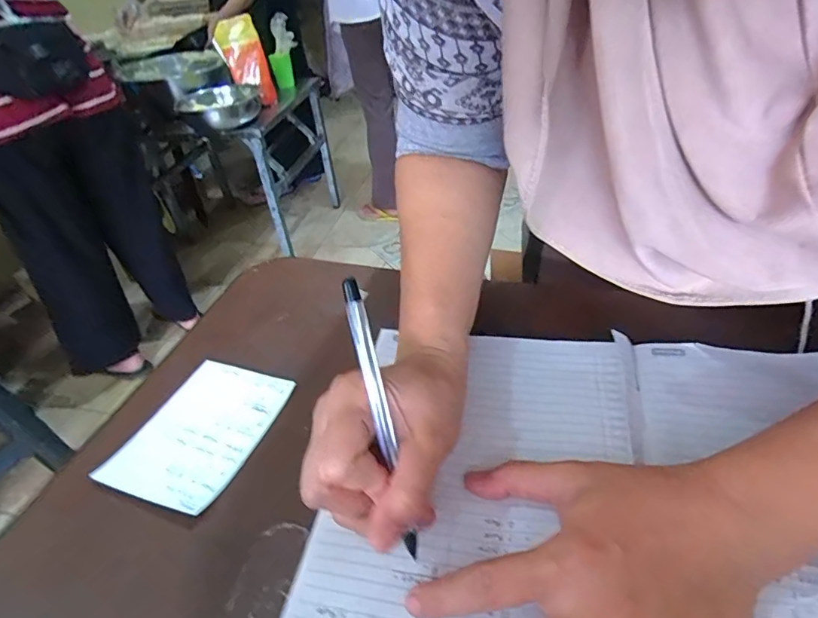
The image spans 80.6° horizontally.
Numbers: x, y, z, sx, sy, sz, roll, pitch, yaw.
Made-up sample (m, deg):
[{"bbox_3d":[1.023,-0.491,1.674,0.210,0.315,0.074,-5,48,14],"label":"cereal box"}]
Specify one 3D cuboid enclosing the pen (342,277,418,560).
[{"bbox_3d":[-0.012,0.053,0.229,0.008,0.137,0.009,-14,4,-9],"label":"pen"}]

